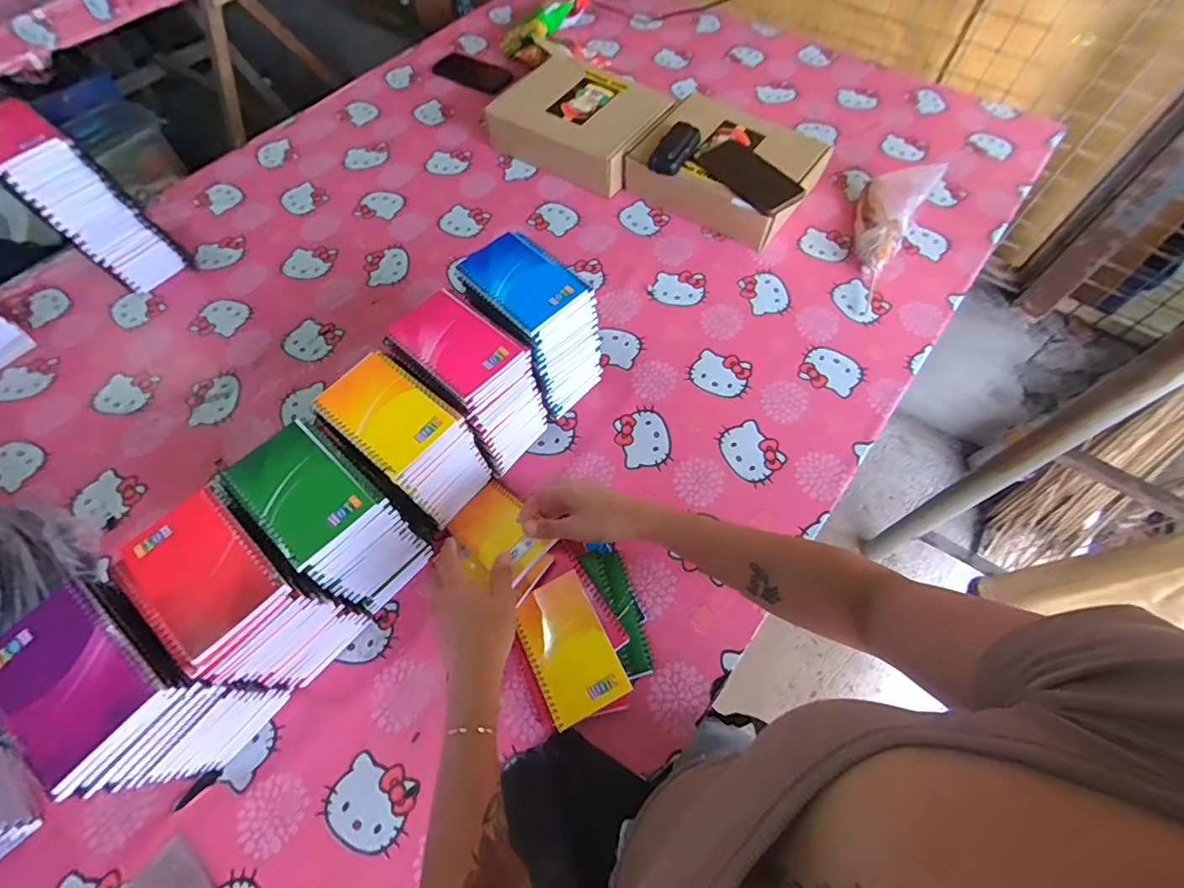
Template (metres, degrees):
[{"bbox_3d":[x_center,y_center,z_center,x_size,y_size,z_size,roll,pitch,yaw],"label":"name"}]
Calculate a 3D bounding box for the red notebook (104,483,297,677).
[{"bbox_3d":[-0.327,0.106,0.429,0.135,0.016,0.090,38,69,18],"label":"red notebook"}]

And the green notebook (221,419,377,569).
[{"bbox_3d":[-0.269,0.036,0.468,0.130,0.012,0.080,39,70,20],"label":"green notebook"}]

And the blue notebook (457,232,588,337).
[{"bbox_3d":[-0.081,-0.180,0.565,0.081,0.011,0.128,-42,69,-19],"label":"blue notebook"}]

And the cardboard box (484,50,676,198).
[{"bbox_3d":[-0.016,-0.587,0.930,0.293,0.091,0.229,30,67,17],"label":"cardboard box"}]

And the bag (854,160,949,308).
[{"bbox_3d":[0.447,-0.339,0.796,0.096,0.075,0.254,26,66,15],"label":"bag"}]

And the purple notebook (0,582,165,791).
[{"bbox_3d":[-0.392,0.173,0.385,0.124,0.015,0.084,33,67,17],"label":"purple notebook"}]

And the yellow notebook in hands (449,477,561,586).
[{"bbox_3d":[-0.104,0.103,0.599,0.080,0.016,0.151,-40,42,-17],"label":"yellow notebook in hands"}]

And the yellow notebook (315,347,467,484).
[{"bbox_3d":[-0.204,-0.034,0.513,0.122,0.017,0.087,37,69,18],"label":"yellow notebook"}]

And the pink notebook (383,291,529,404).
[{"bbox_3d":[-0.144,-0.109,0.542,0.131,0.009,0.085,39,69,19],"label":"pink notebook"}]

